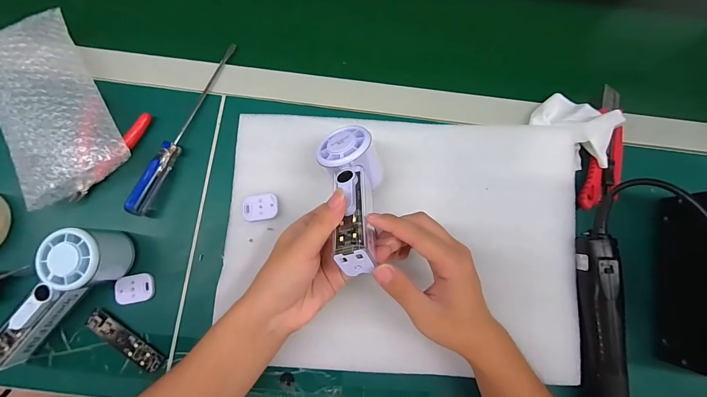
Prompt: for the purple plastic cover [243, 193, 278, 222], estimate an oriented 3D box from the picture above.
[{"bbox_3d":[-0.102,0.010,0.352,0.038,0.005,0.028,-7,80,-3],"label":"purple plastic cover"}]

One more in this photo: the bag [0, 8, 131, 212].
[{"bbox_3d":[-0.340,-0.104,0.361,0.112,0.045,0.209,-31,82,-7],"label":"bag"}]

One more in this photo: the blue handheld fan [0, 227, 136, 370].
[{"bbox_3d":[-0.303,0.099,0.315,0.052,0.061,0.170,44,81,6],"label":"blue handheld fan"}]

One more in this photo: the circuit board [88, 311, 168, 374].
[{"bbox_3d":[-0.237,0.149,0.335,0.086,0.006,0.019,37,73,-1],"label":"circuit board"}]

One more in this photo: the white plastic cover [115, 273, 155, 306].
[{"bbox_3d":[-0.236,0.097,0.348,0.038,0.004,0.029,-12,80,-4],"label":"white plastic cover"}]

